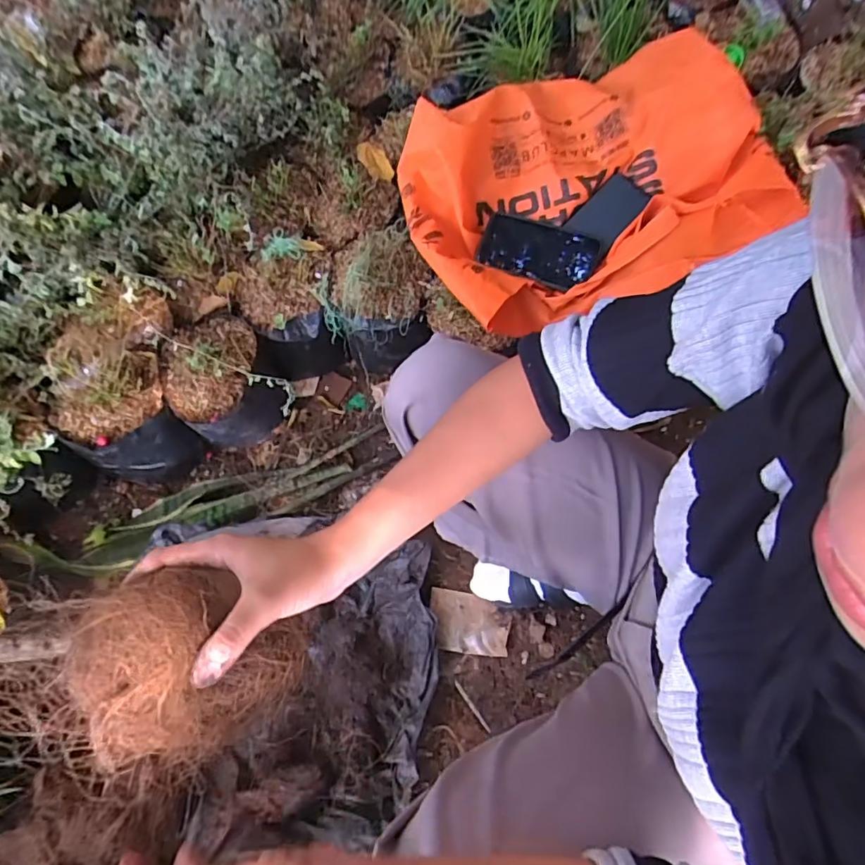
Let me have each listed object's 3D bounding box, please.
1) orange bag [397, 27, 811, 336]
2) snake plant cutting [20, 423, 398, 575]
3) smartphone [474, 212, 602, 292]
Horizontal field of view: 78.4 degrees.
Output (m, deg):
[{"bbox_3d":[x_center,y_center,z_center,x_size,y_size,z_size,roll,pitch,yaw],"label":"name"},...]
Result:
[{"bbox_3d":[0.191,-0.301,0.641,0.425,0.142,0.307,-14,66,-7],"label":"orange bag"},{"bbox_3d":[-0.322,0.102,0.770,0.462,0.069,0.100,-20,67,-10],"label":"snake plant cutting"},{"bbox_3d":[0.132,-0.228,0.669,0.143,0.010,0.076,20,89,5],"label":"smartphone"}]

